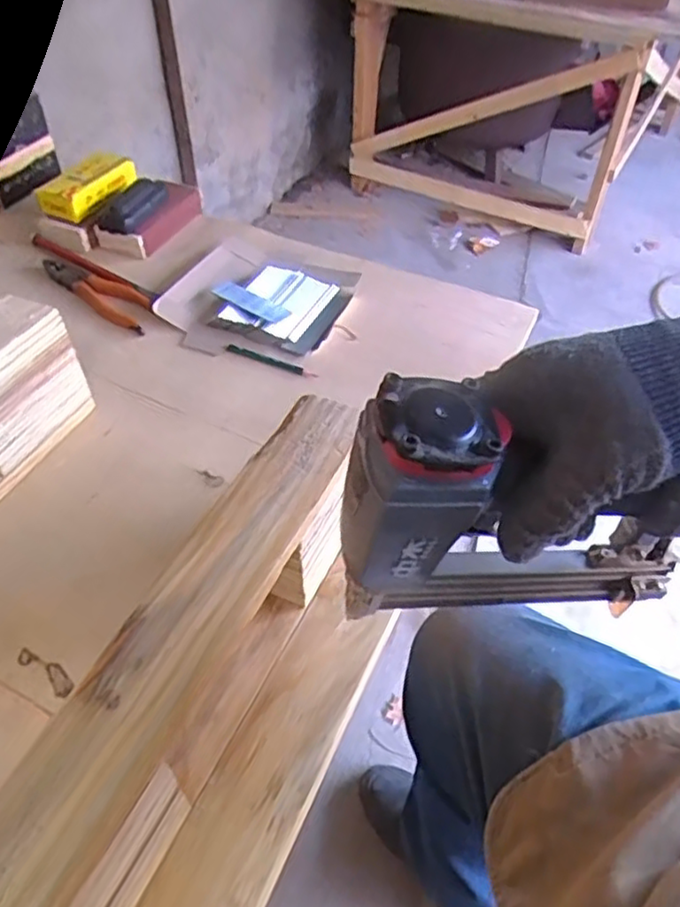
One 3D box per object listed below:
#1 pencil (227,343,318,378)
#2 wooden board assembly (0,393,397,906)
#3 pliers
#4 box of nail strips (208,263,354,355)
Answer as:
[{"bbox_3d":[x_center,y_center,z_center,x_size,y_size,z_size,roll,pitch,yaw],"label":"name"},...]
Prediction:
[{"bbox_3d":[-0.073,-0.099,0.715,0.106,0.008,0.010,17,50,15],"label":"pencil"},{"bbox_3d":[-0.115,0.225,0.334,0.125,0.119,0.619,19,50,16],"label":"wooden board assembly"},{"bbox_3d":[-0.287,-0.190,0.780,0.181,0.013,0.048,26,53,22],"label":"pliers"},{"bbox_3d":[-0.064,-0.172,0.758,0.116,0.026,0.127,18,50,16],"label":"box of nail strips"}]

